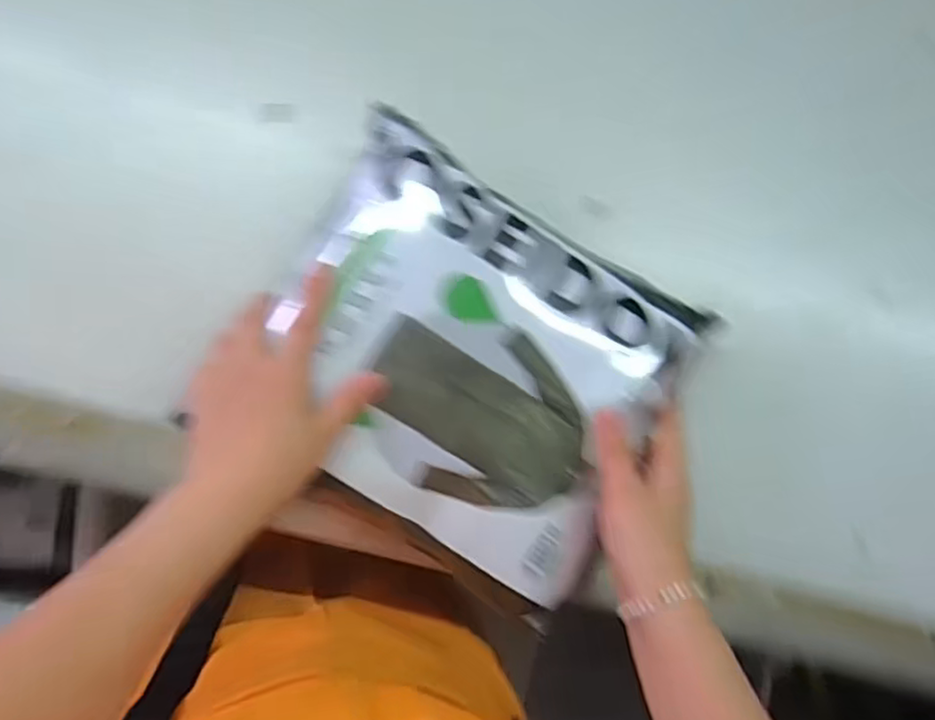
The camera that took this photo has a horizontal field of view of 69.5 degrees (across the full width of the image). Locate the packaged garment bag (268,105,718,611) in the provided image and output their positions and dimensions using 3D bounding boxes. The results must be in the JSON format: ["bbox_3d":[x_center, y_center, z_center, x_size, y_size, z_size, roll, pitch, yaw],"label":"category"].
[{"bbox_3d":[0.004,0.000,0.426,0.250,0.026,0.213,33,83,-3],"label":"packaged garment bag"}]

